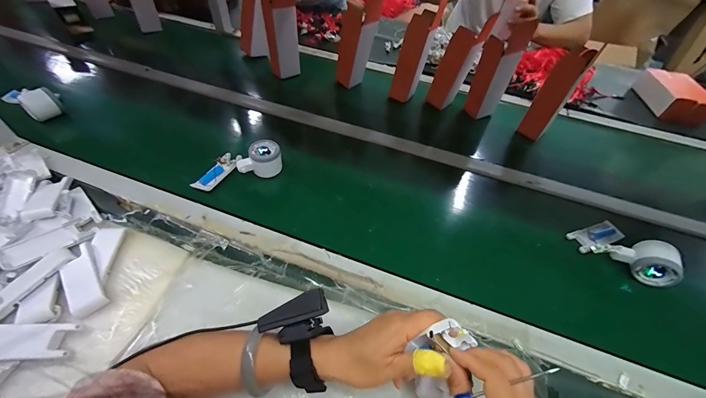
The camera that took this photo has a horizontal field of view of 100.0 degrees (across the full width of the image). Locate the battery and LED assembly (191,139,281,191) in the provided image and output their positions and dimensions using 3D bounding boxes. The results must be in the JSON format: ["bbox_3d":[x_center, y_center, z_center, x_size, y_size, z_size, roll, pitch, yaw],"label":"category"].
[{"bbox_3d":[-0.222,-0.067,0.586,0.163,0.057,0.085,-21,51,-5],"label":"battery and LED assembly"}]

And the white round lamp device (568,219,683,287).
[{"bbox_3d":[0.457,0.091,0.502,0.095,0.063,0.133,-10,53,-18],"label":"white round lamp device"}]

